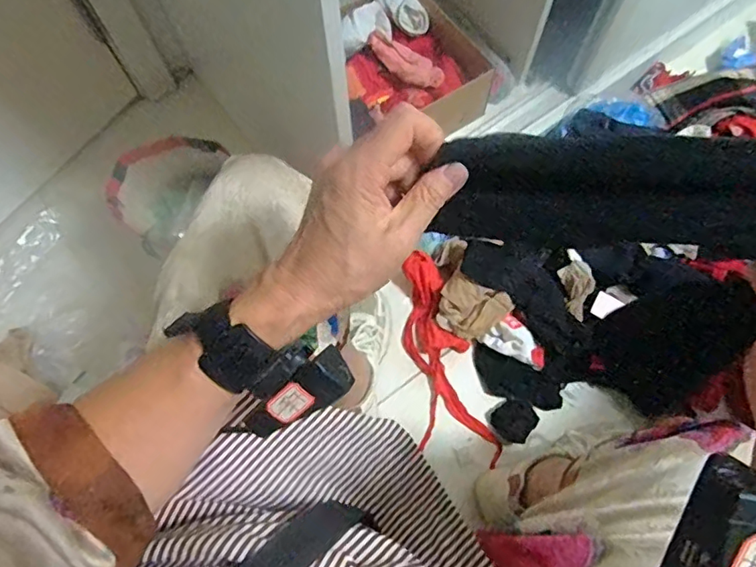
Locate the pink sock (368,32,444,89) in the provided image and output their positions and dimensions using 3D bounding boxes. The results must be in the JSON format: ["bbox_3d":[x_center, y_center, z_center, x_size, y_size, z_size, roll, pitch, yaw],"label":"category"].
[{"bbox_3d":[0.047,-0.374,0.907,0.141,0.027,0.054,24,70,-18],"label":"pink sock"}]

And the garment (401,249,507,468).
[{"bbox_3d":[0.096,0.127,0.881,0.116,0.033,0.345,-15,84,-5],"label":"garment"}]

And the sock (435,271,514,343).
[{"bbox_3d":[0.154,0.033,0.882,0.104,0.016,0.099,44,95,-5],"label":"sock"}]

